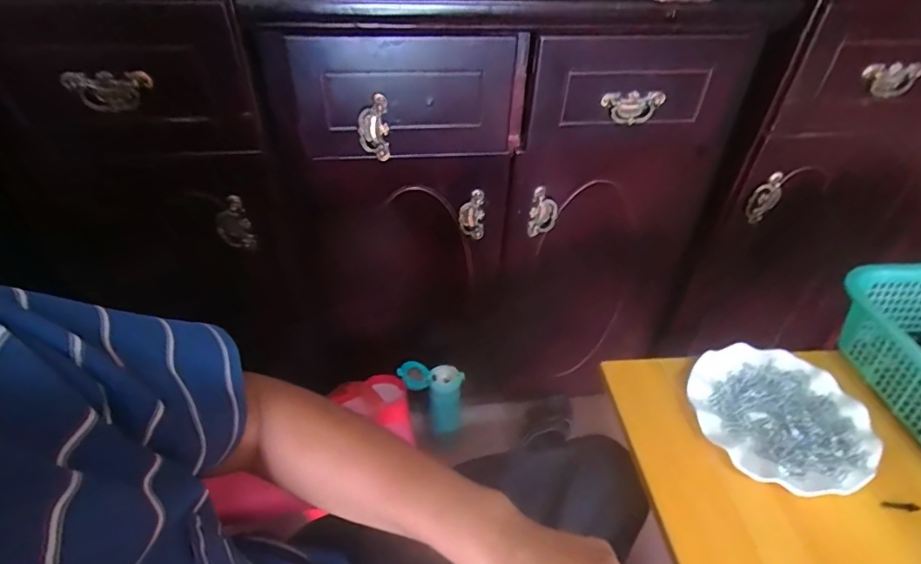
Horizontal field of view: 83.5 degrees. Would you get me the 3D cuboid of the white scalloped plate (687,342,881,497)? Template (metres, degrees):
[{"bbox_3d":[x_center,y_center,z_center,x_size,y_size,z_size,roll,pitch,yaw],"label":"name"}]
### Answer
[{"bbox_3d":[0.350,0.149,0.571,0.176,0.023,0.181,2,41,-2],"label":"white scalloped plate"}]

